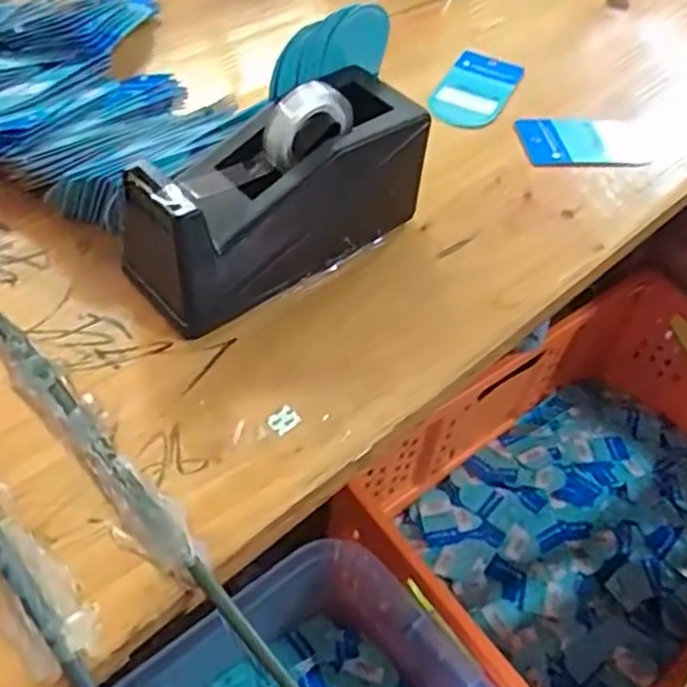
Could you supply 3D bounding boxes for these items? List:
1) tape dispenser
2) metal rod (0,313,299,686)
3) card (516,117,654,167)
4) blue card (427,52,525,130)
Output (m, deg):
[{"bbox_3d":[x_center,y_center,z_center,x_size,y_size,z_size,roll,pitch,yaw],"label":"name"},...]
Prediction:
[{"bbox_3d":[-0.032,-0.075,0.336,0.157,0.078,0.066,-31,60,-26],"label":"tape dispenser"},{"bbox_3d":[-0.075,0.061,0.262,0.009,0.011,0.232,-34,62,-28],"label":"metal rod"},{"bbox_3d":[0.158,-0.133,0.452,0.088,0.005,0.050,-4,53,-12],"label":"card"},{"bbox_3d":[0.091,-0.175,0.475,0.046,0.004,0.094,23,53,13],"label":"blue card"}]

